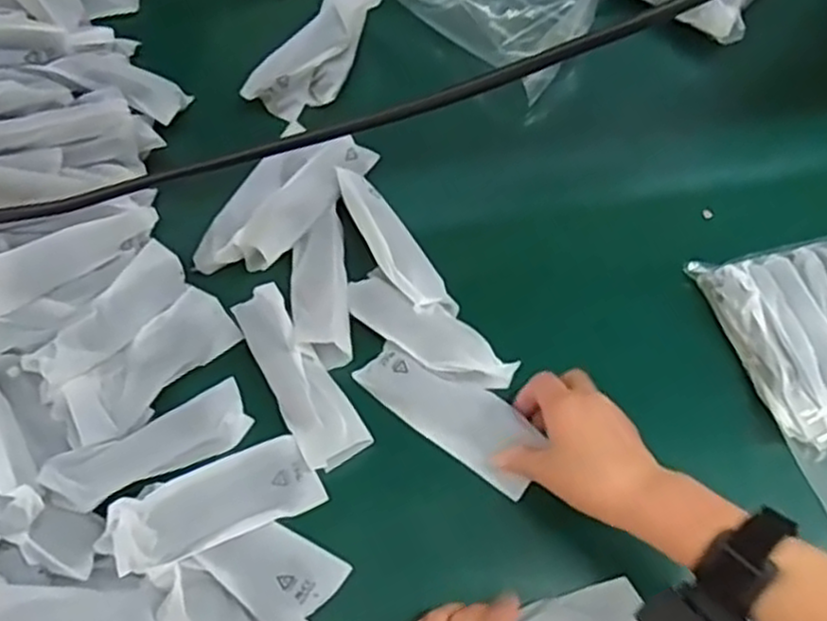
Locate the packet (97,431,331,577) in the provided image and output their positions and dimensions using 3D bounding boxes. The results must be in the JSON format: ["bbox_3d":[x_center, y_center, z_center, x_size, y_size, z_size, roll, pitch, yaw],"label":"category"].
[{"bbox_3d":[-0.136,0.133,0.515,0.142,0.028,0.054,-16,64,-32],"label":"packet"}]

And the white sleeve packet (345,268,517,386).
[{"bbox_3d":[0.012,0.015,0.577,0.144,0.015,0.048,37,69,16],"label":"white sleeve packet"}]

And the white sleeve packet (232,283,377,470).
[{"bbox_3d":[-0.091,0.048,0.571,0.047,0.021,0.151,-29,68,-14],"label":"white sleeve packet"}]

